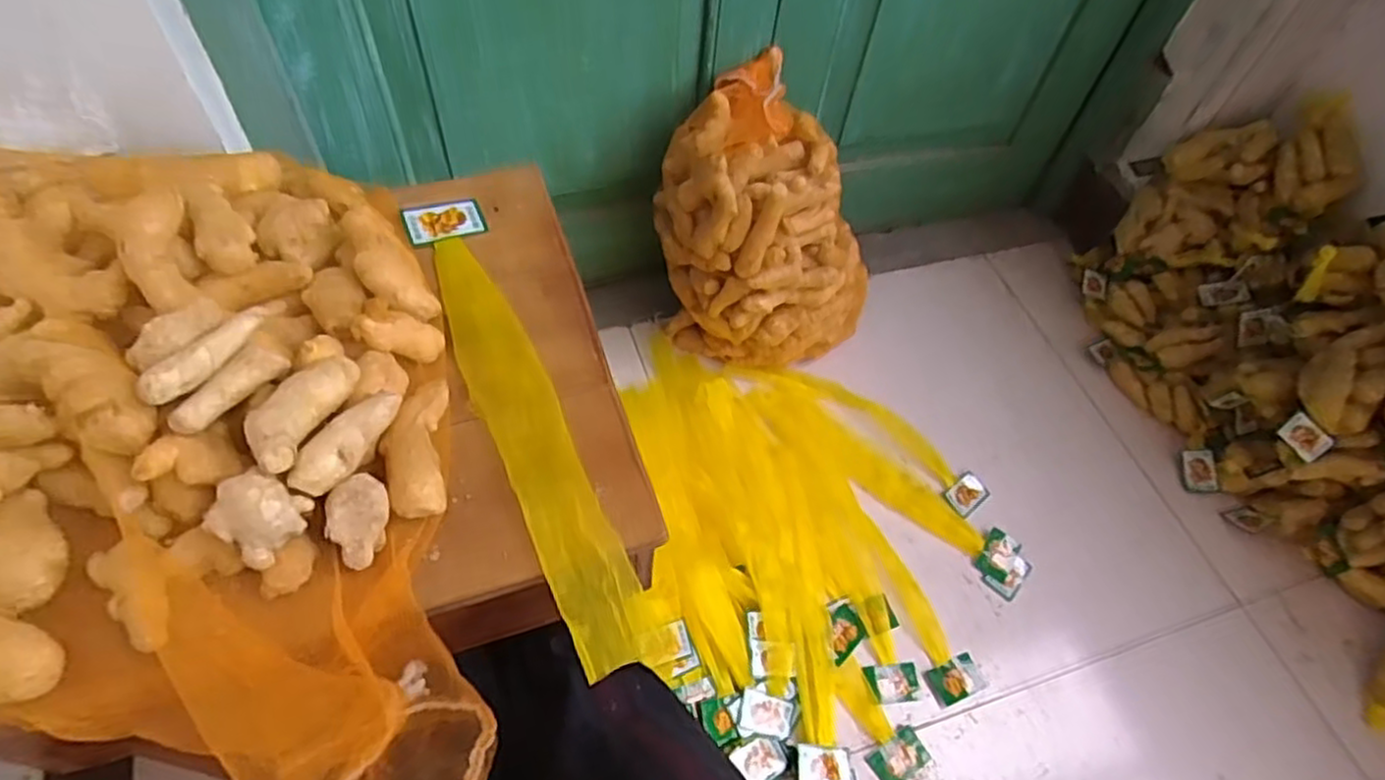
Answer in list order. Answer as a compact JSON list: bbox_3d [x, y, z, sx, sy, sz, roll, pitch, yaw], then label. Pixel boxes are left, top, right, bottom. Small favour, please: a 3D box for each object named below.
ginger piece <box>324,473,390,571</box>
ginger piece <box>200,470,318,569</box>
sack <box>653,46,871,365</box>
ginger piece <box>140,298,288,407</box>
[{"bbox_3d":[-0.194,0.075,0.418,0.034,0.025,0.052,10,77,-40],"label":"ginger piece"},{"bbox_3d":[-0.237,0.068,0.393,0.041,0.026,0.042,24,59,10],"label":"ginger piece"},{"bbox_3d":[0.100,-0.212,0.985,0.271,0.331,0.255,36,61,17],"label":"sack"},{"bbox_3d":[-0.273,-0.026,0.419,0.013,0.024,0.090,26,59,11],"label":"ginger piece"}]

